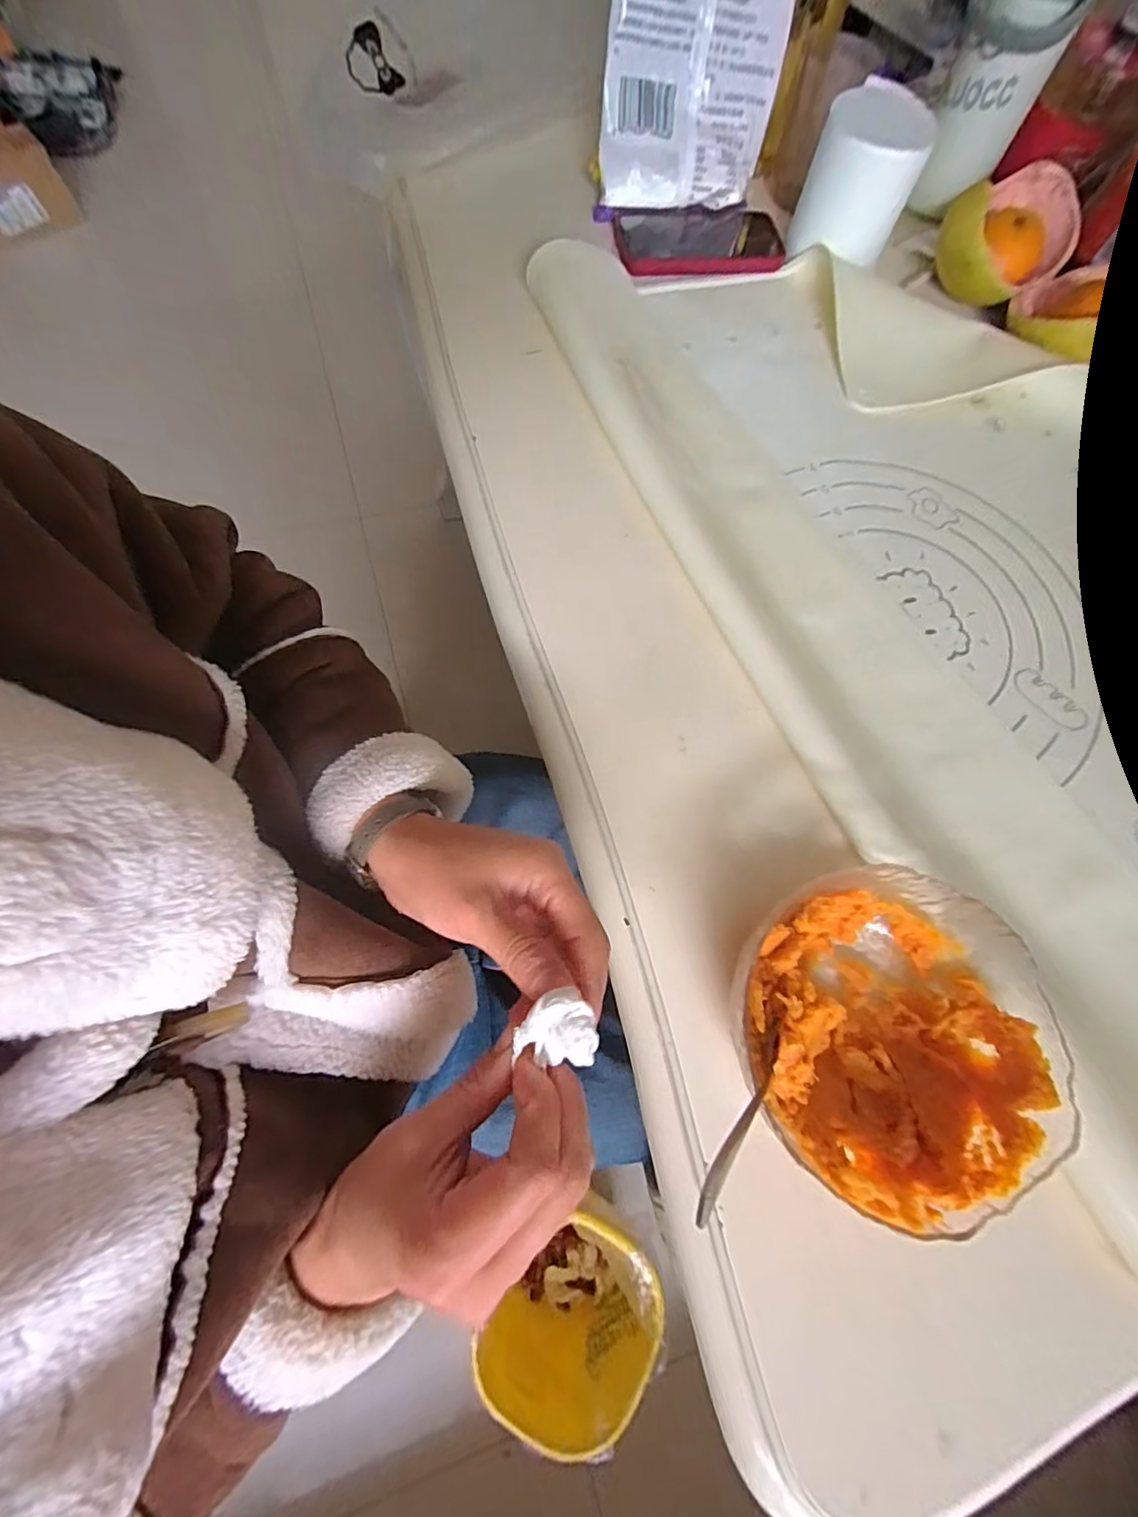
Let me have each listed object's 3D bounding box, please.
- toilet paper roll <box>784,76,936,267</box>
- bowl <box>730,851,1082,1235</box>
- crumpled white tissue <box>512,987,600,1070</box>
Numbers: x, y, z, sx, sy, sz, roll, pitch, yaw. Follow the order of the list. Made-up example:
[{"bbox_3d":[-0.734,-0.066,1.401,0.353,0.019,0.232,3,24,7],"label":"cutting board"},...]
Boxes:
[{"bbox_3d":[0.266,-0.529,0.504,0.090,0.099,0.112,21,72,5],"label":"toilet paper roll"},{"bbox_3d":[0.166,0.140,0.291,0.157,0.066,0.145,1,72,-2],"label":"bowl"},{"bbox_3d":[-0.004,0.108,0.219,0.031,0.017,0.027,5,71,0],"label":"crumpled white tissue"}]

